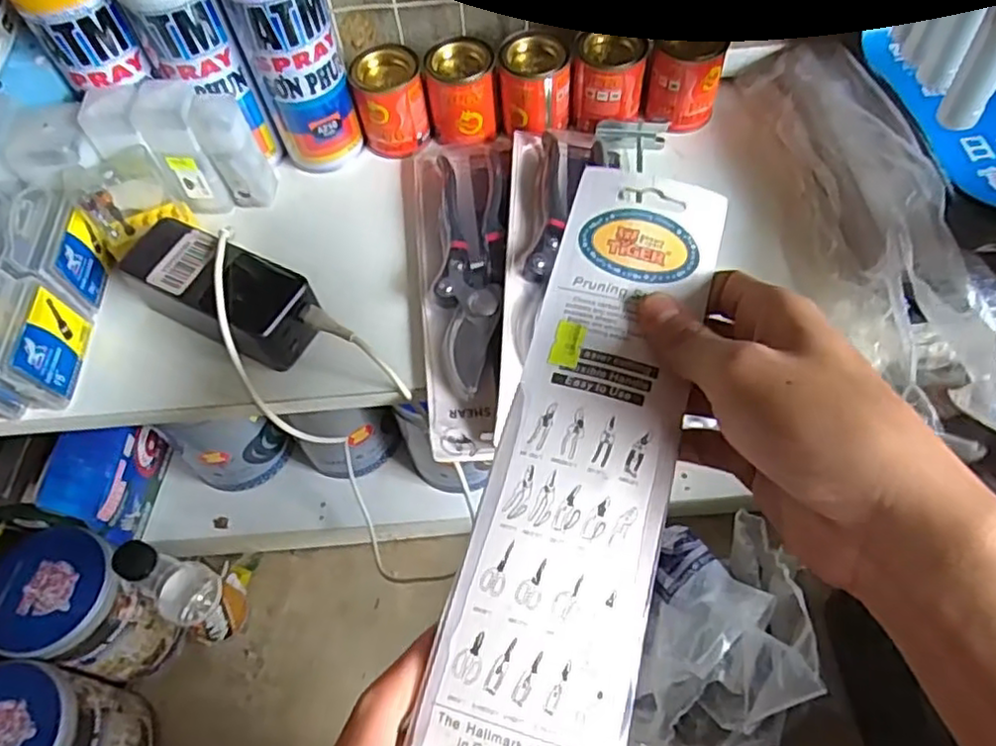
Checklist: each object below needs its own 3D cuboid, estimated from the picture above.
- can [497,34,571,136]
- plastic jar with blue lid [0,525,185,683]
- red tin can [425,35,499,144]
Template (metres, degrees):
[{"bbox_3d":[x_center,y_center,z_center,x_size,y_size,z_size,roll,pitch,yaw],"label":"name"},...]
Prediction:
[{"bbox_3d":[0.029,-0.225,0.530,0.052,0.058,0.048,-3,56,3],"label":"can"},{"bbox_3d":[-0.397,0.228,0.651,0.111,0.144,0.111,-2,56,3],"label":"plastic jar with blue lid"},{"bbox_3d":[-0.028,-0.220,0.533,0.052,0.065,0.046,-7,56,0],"label":"red tin can"}]

